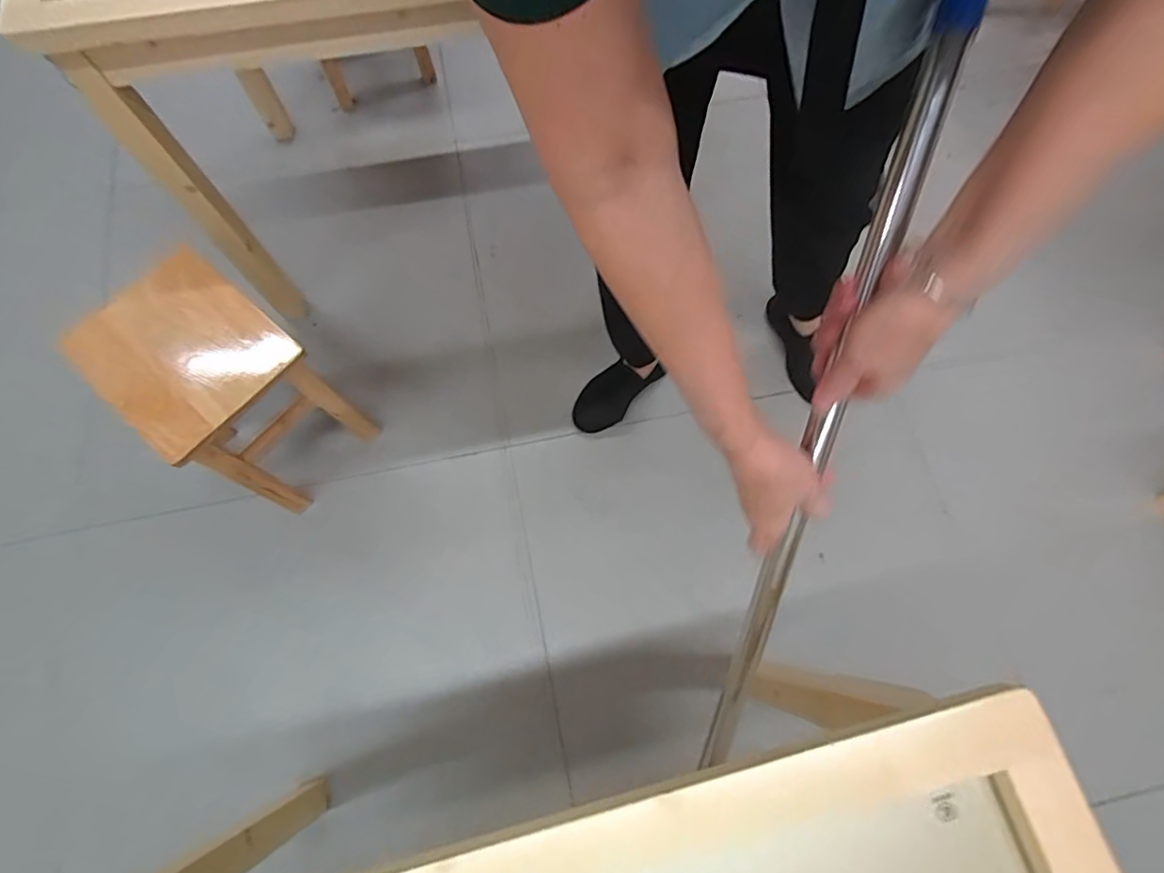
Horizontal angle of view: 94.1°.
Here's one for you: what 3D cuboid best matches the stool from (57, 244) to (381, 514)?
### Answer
[{"bbox_3d":[-0.544,-0.060,0.898,0.246,0.337,0.221,41,76,9],"label":"stool"}]

